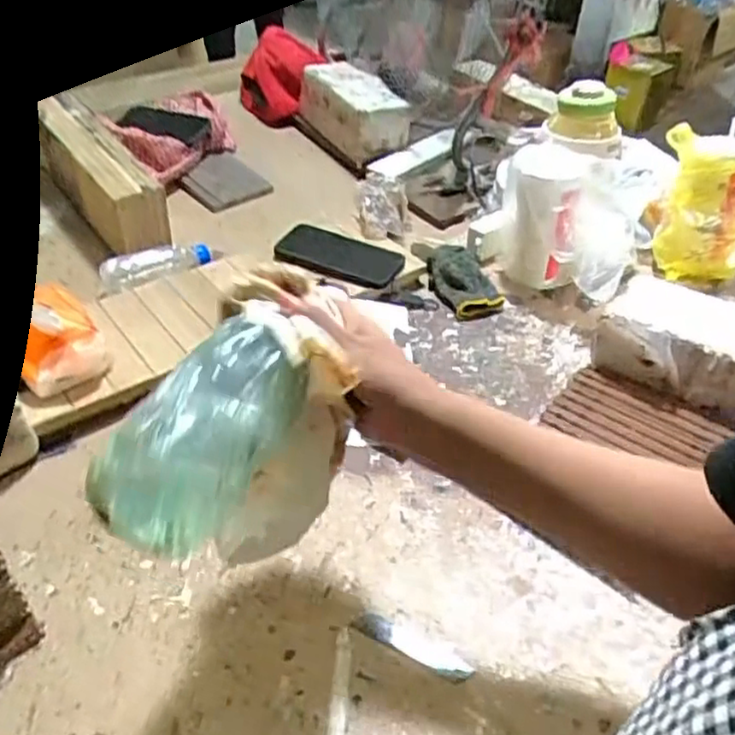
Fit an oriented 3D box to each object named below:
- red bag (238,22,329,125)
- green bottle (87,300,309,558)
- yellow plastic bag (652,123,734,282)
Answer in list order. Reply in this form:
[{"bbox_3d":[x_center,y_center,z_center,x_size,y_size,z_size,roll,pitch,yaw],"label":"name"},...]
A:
[{"bbox_3d":[-0.184,-0.609,1.428,0.139,0.155,0.177,-15,42,-23],"label":"red bag"},{"bbox_3d":[-0.092,0.028,0.418,0.074,0.064,0.173,20,61,24],"label":"green bottle"},{"bbox_3d":[0.469,-0.215,0.934,0.134,0.183,0.101,8,38,5],"label":"yellow plastic bag"}]

